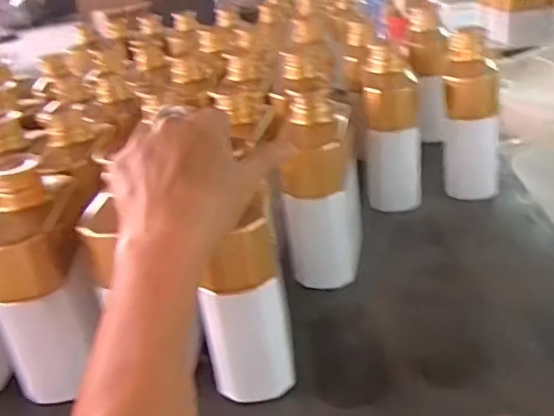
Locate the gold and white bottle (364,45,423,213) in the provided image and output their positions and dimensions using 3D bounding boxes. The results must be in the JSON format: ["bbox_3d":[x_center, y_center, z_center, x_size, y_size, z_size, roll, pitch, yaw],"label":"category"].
[{"bbox_3d":[0.121,-0.079,0.611,0.052,0.155,0.055,-1,26,14],"label":"gold and white bottle"}]

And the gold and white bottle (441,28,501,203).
[{"bbox_3d":[0.204,-0.097,0.614,0.052,0.161,0.057,2,27,20],"label":"gold and white bottle"}]

